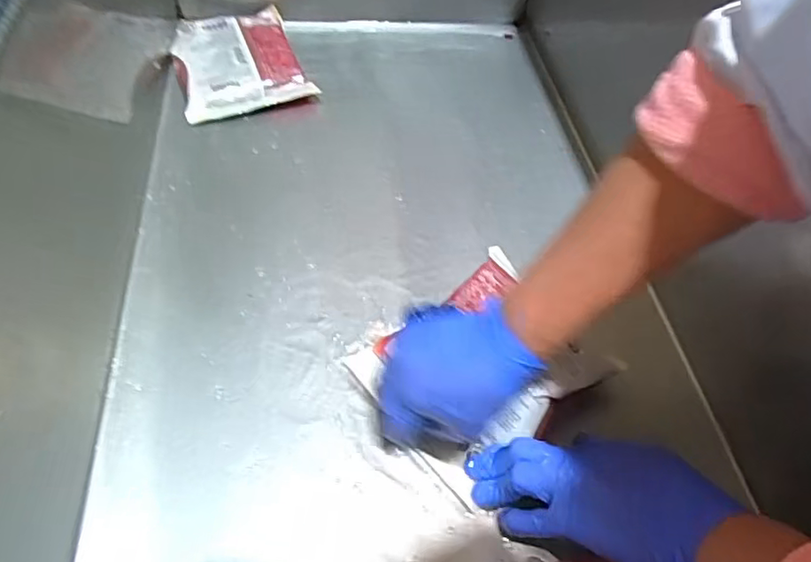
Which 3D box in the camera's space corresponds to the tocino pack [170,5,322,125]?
[{"bbox_3d":[-0.195,-0.257,0.693,0.141,0.042,0.164,-16,55,-17],"label":"tocino pack"}]

